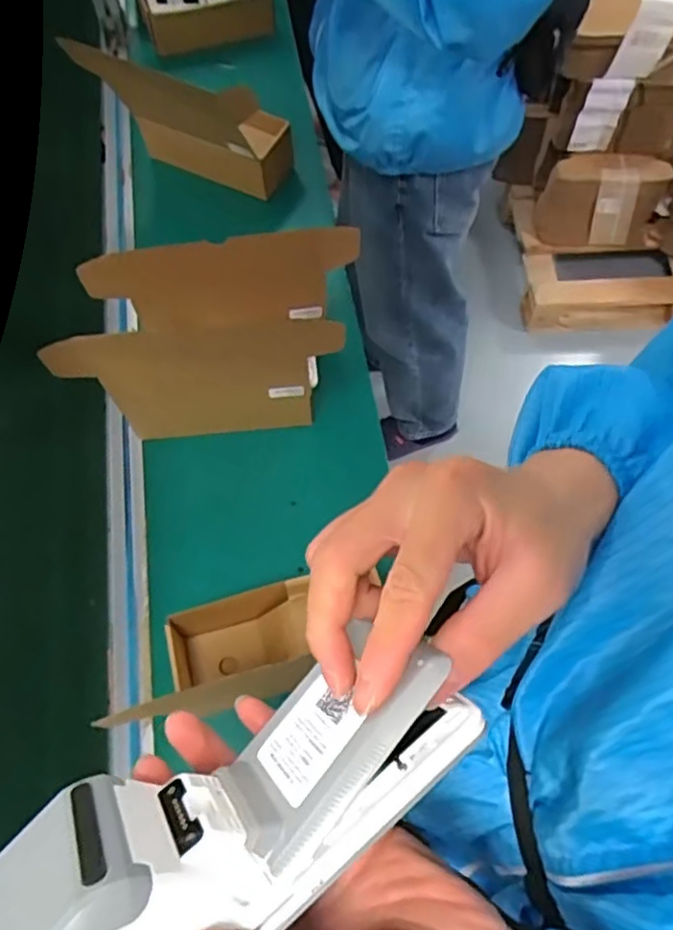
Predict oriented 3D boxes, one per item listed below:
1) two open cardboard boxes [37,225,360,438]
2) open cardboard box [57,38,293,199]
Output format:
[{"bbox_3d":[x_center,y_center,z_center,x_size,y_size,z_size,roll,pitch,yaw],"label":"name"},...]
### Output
[{"bbox_3d":[-0.129,-0.132,0.734,0.306,0.194,0.126,-5,64,-3],"label":"two open cardboard boxes"},{"bbox_3d":[-0.208,-0.508,0.961,0.255,0.199,0.114,18,65,8],"label":"open cardboard box"}]

